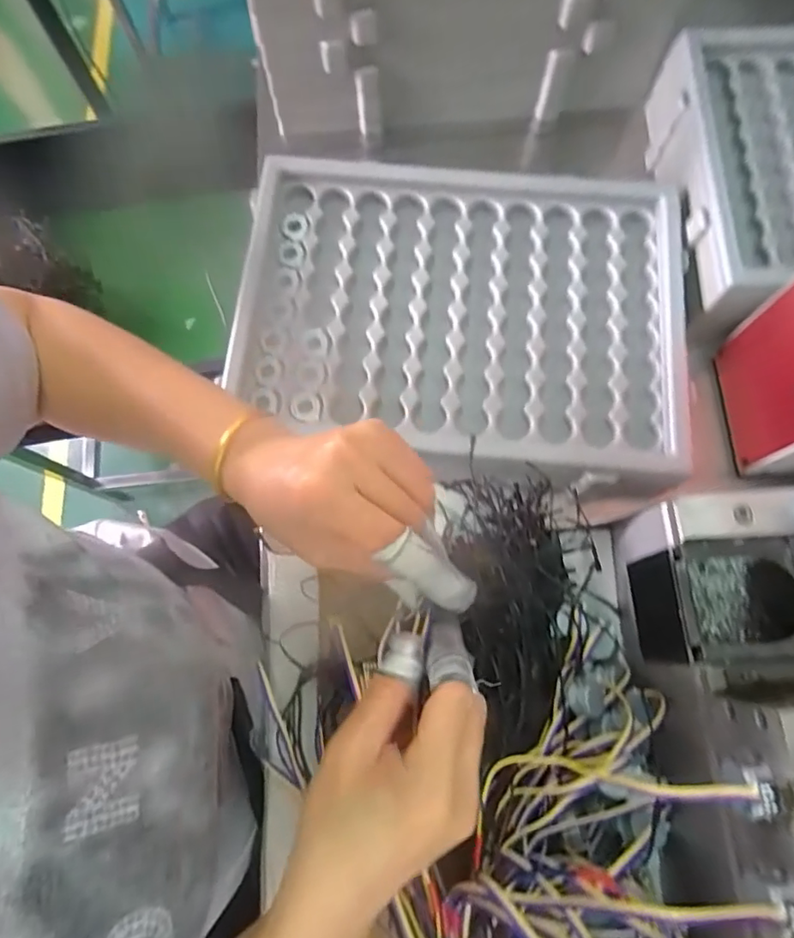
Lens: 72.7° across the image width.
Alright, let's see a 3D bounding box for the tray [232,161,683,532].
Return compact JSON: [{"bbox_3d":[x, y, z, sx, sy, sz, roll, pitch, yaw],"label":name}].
[{"bbox_3d":[0.055,-0.133,0.482,0.390,0.030,0.294,6,74,4],"label":"tray"}]

